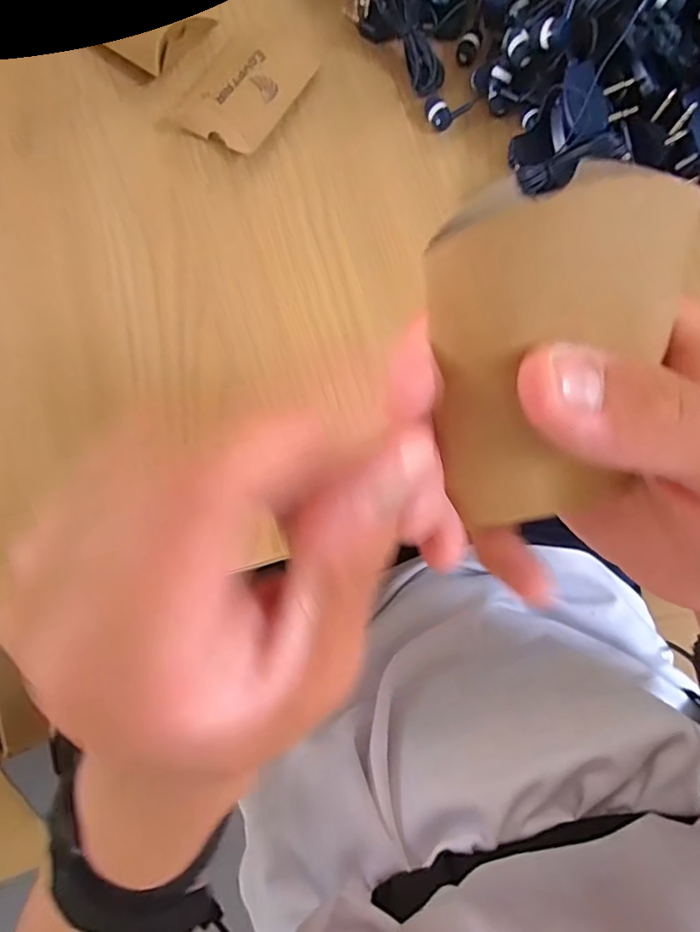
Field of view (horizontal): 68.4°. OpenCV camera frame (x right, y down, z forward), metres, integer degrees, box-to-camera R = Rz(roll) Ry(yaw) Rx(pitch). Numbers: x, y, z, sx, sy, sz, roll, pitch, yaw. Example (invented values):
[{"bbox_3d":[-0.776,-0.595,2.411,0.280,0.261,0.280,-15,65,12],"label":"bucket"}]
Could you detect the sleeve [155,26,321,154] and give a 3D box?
[{"bbox_3d":[-0.060,-0.228,0.307,0.058,0.018,0.089,29,77,8],"label":"sleeve"}]

